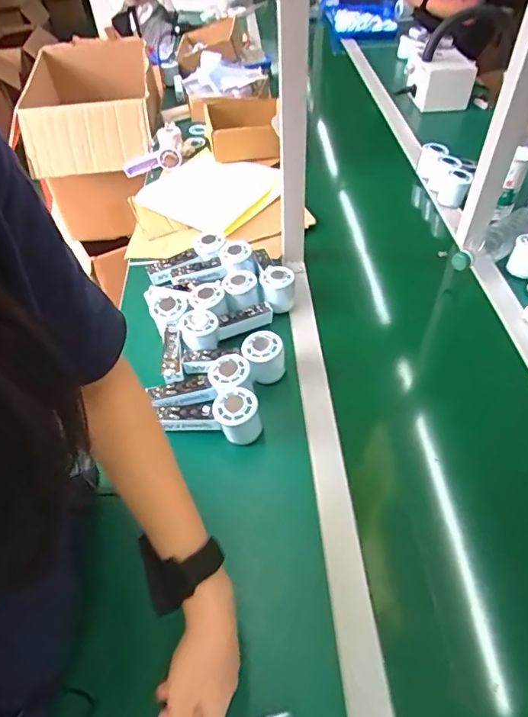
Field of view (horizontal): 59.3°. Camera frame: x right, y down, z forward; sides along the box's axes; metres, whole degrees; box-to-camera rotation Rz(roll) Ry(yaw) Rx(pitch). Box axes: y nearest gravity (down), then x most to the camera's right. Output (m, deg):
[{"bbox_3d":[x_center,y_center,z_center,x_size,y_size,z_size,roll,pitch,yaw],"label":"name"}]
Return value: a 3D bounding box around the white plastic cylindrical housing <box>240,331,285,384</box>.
[{"bbox_3d":[-0.001,-0.001,0.664,0.056,0.055,0.053,-2,49,2],"label":"white plastic cylindrical housing"}]

